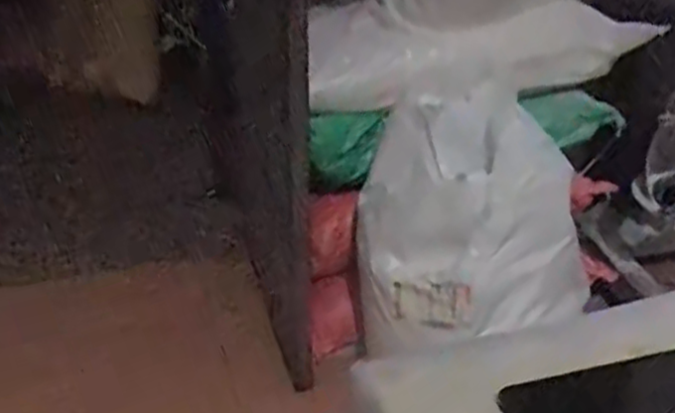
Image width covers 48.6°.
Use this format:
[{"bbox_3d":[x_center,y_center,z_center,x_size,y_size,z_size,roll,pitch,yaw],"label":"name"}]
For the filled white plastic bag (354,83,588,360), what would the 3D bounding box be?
[{"bbox_3d":[0.208,0.006,1.189,0.340,0.285,0.294,2,25,2],"label":"filled white plastic bag"}]

